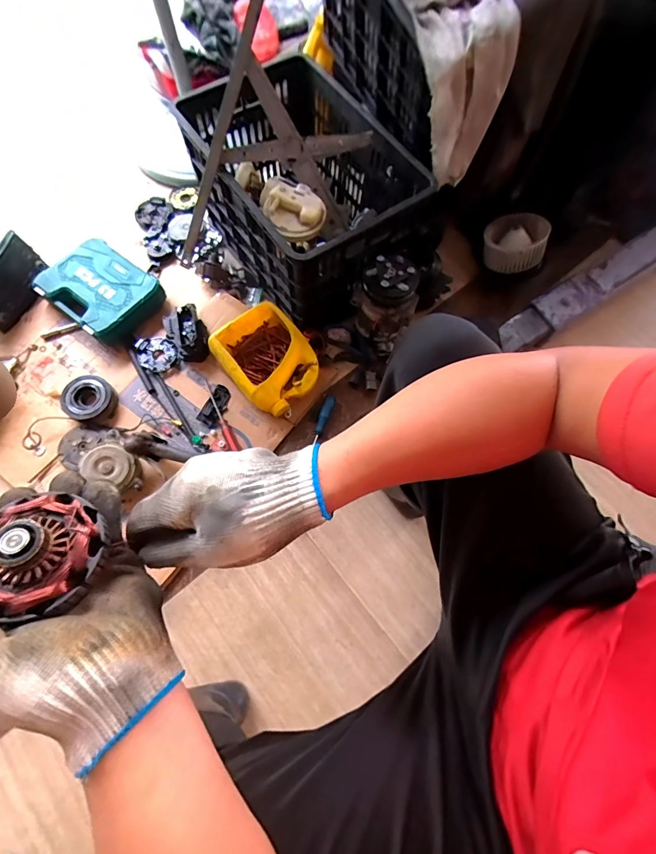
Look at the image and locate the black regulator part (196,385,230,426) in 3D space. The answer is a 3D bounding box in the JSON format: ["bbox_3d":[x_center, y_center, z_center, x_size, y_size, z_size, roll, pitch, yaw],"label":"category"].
[{"bbox_3d":[-0.255,-0.050,0.843,0.046,0.017,0.097,24,73,6],"label":"black regulator part"}]

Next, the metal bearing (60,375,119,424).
[{"bbox_3d":[-0.528,-0.060,0.827,0.107,0.041,0.100,1,72,-2],"label":"metal bearing"}]

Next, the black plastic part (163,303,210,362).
[{"bbox_3d":[-0.324,-0.214,0.859,0.085,0.069,0.122,-23,74,-9],"label":"black plastic part"}]

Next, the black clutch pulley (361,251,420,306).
[{"bbox_3d":[0.129,-0.308,0.768,0.107,0.040,0.112,-23,74,-9],"label":"black clutch pulley"}]

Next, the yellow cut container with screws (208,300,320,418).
[{"bbox_3d":[-0.132,-0.148,0.839,0.181,0.096,0.222,-38,77,-13],"label":"yellow cut container with screws"}]

